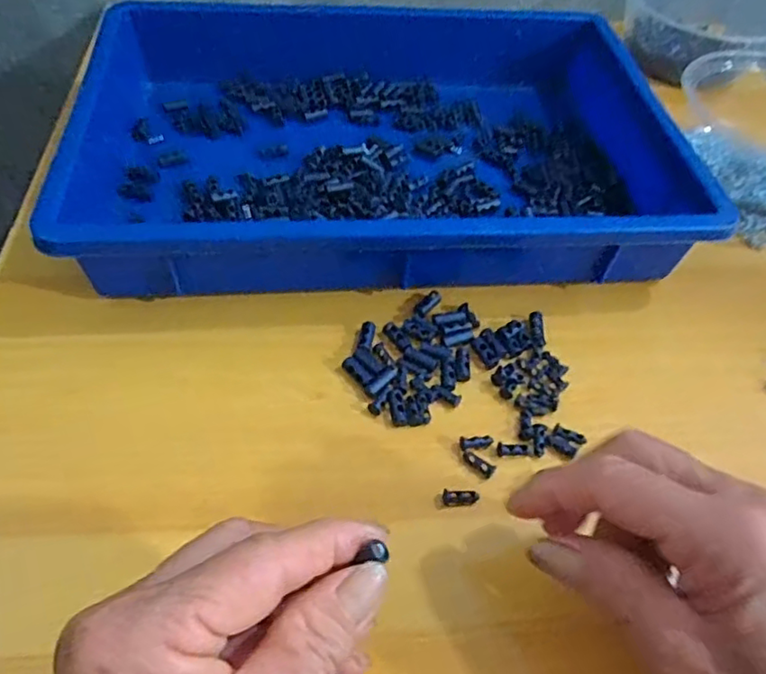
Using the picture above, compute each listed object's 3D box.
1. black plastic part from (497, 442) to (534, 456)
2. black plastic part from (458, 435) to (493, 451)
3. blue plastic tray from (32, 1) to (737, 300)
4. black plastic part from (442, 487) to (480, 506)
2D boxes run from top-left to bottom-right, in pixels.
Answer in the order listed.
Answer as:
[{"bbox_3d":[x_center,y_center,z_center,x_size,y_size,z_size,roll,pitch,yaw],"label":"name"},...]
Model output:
[{"bbox_3d":[0.066,0.056,0.299,0.018,0.004,0.006,-1,55,-6],"label":"black plastic part"},{"bbox_3d":[0.046,0.052,0.300,0.017,0.004,0.007,-1,55,-6],"label":"black plastic part"},{"bbox_3d":[-0.004,-0.139,0.402,0.363,0.053,0.259,-5,56,-8],"label":"blue plastic tray"},{"bbox_3d":[0.036,0.075,0.283,0.017,0.004,0.008,4,55,-2],"label":"black plastic part"}]

